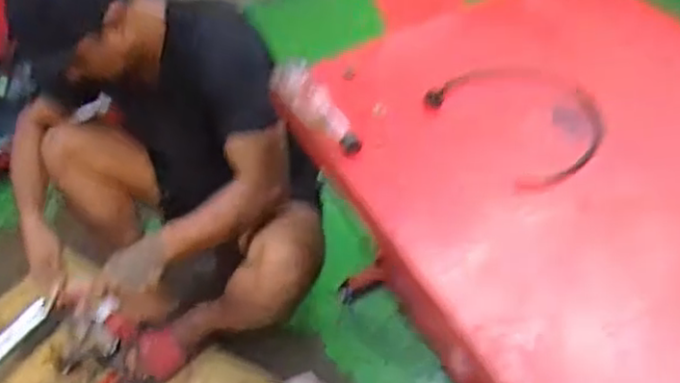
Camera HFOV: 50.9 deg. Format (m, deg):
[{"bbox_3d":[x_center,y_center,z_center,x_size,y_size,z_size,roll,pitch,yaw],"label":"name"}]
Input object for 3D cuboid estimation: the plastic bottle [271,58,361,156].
[{"bbox_3d":[-0.033,-0.122,1.014,0.056,0.052,0.180,-29,47,-17],"label":"plastic bottle"}]

